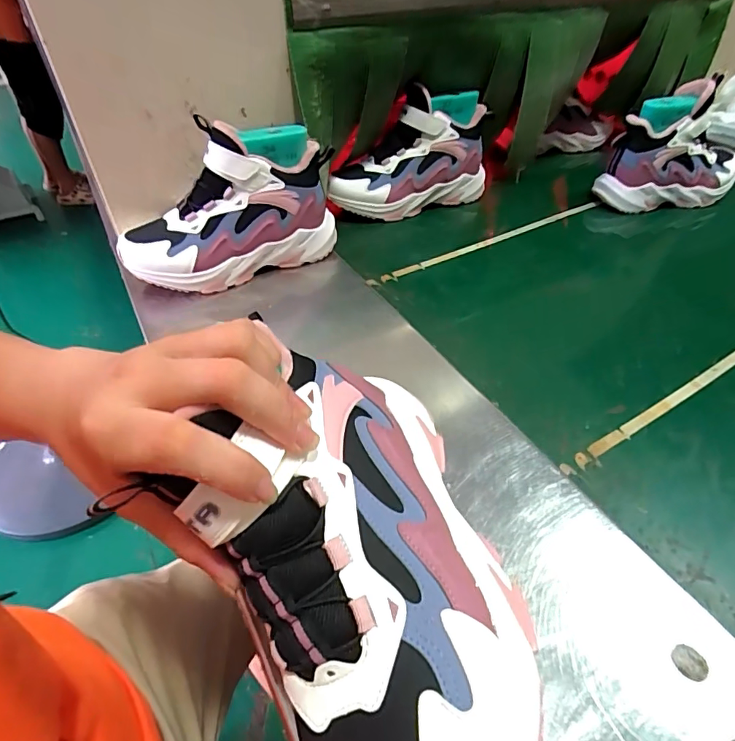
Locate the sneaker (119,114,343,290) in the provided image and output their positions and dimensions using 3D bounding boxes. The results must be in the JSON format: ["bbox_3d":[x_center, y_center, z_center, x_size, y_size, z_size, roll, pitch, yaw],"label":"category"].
[{"bbox_3d":[-0.148,-0.174,0.510,0.231,0.133,0.080,-20,47,-21],"label":"sneaker"}]

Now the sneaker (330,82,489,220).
[{"bbox_3d":[0.063,-0.311,0.685,0.233,0.144,0.077,-19,47,-20],"label":"sneaker"}]

